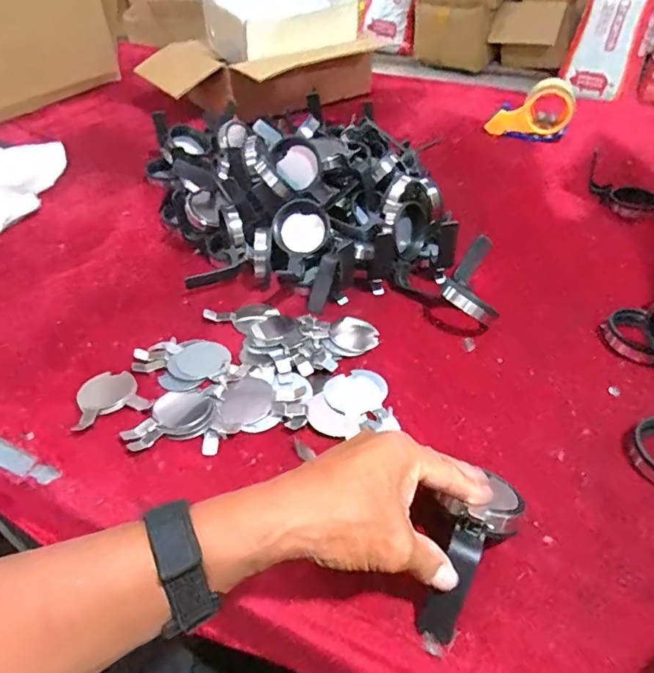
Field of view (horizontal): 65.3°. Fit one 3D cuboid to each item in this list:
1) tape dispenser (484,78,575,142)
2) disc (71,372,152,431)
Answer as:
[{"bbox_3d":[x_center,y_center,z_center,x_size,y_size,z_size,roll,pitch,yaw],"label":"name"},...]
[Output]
[{"bbox_3d":[0.393,-0.439,0.986,0.153,0.090,0.073,13,45,14],"label":"tape dispenser"},{"bbox_3d":[-0.224,0.062,0.520,0.066,0.022,0.072,-2,46,2],"label":"disc"}]

